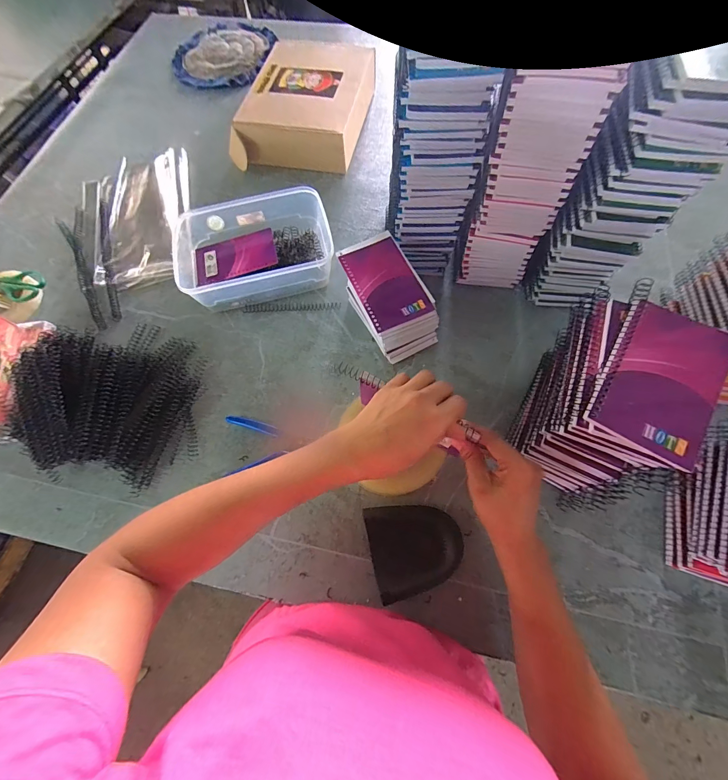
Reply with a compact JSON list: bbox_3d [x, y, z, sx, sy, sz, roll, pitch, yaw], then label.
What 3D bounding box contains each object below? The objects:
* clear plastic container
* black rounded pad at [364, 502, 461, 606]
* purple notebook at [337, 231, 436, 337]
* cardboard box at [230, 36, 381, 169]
[{"bbox_3d":[-0.179,-0.231,0.547,0.244,0.068,0.192,-10,70,-2],"label":"clear plastic container"},{"bbox_3d":[0.061,0.189,0.396,0.106,0.039,0.097,-7,70,-1],"label":"black rounded pad"},{"bbox_3d":[0.026,-0.145,0.441,0.083,0.013,0.140,-23,71,-7],"label":"purple notebook"},{"bbox_3d":[-0.112,-0.563,0.668,0.214,0.082,0.312,12,70,6],"label":"cardboard box"}]

